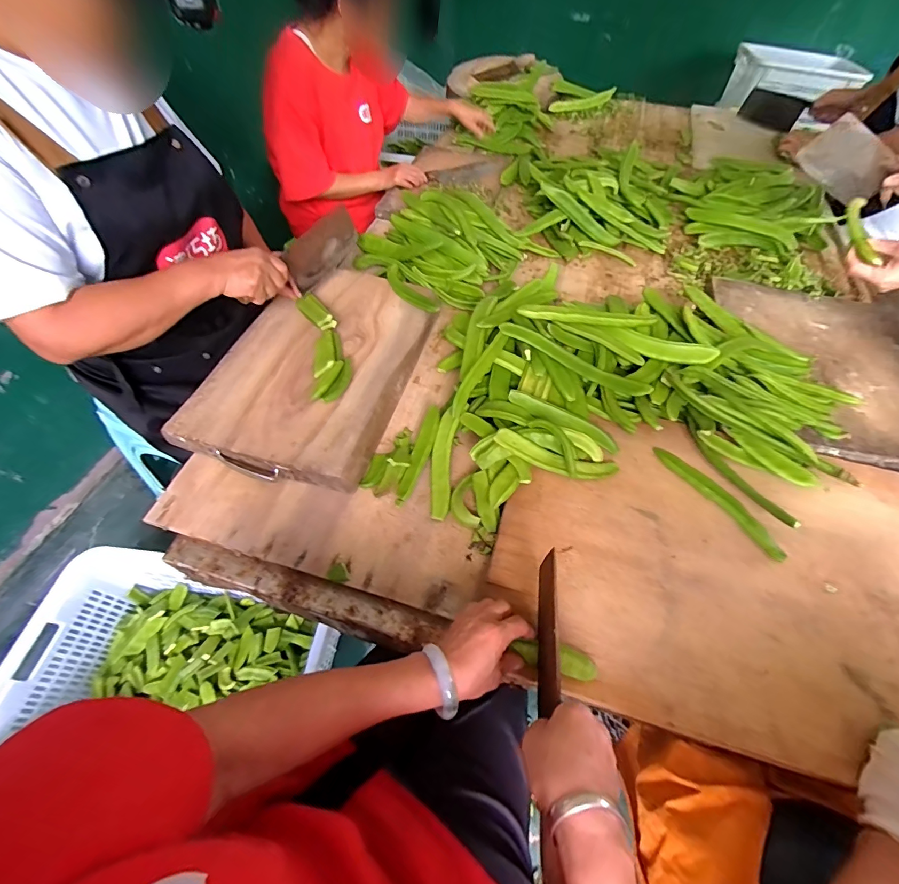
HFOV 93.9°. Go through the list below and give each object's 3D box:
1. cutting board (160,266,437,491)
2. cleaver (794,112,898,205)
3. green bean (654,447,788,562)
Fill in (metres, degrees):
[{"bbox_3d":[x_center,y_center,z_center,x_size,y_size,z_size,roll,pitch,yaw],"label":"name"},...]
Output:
[{"bbox_3d":[-0.223,-0.139,0.730,0.292,0.046,0.442,15,57,8],"label":"cutting board"},{"bbox_3d":[0.787,-0.492,0.783,0.264,0.094,0.020,29,57,-5],"label":"cleaver"},{"bbox_3d":[0.380,0.077,0.592,0.036,0.007,0.202,-30,62,-20],"label":"green bean"}]

